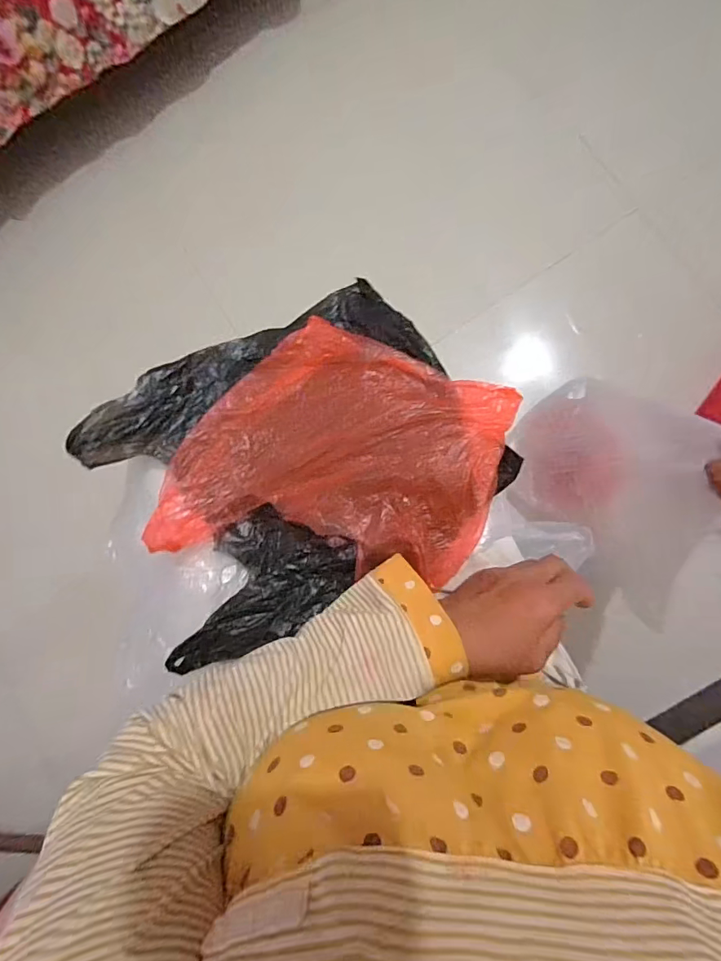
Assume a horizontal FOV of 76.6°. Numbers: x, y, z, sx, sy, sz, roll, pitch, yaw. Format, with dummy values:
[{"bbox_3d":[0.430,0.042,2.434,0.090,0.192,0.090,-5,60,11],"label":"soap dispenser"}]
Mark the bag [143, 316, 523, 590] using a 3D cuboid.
[{"bbox_3d":[-0.024,-0.007,0.400,0.273,0.035,0.245,24,88,9],"label":"bag"}]

